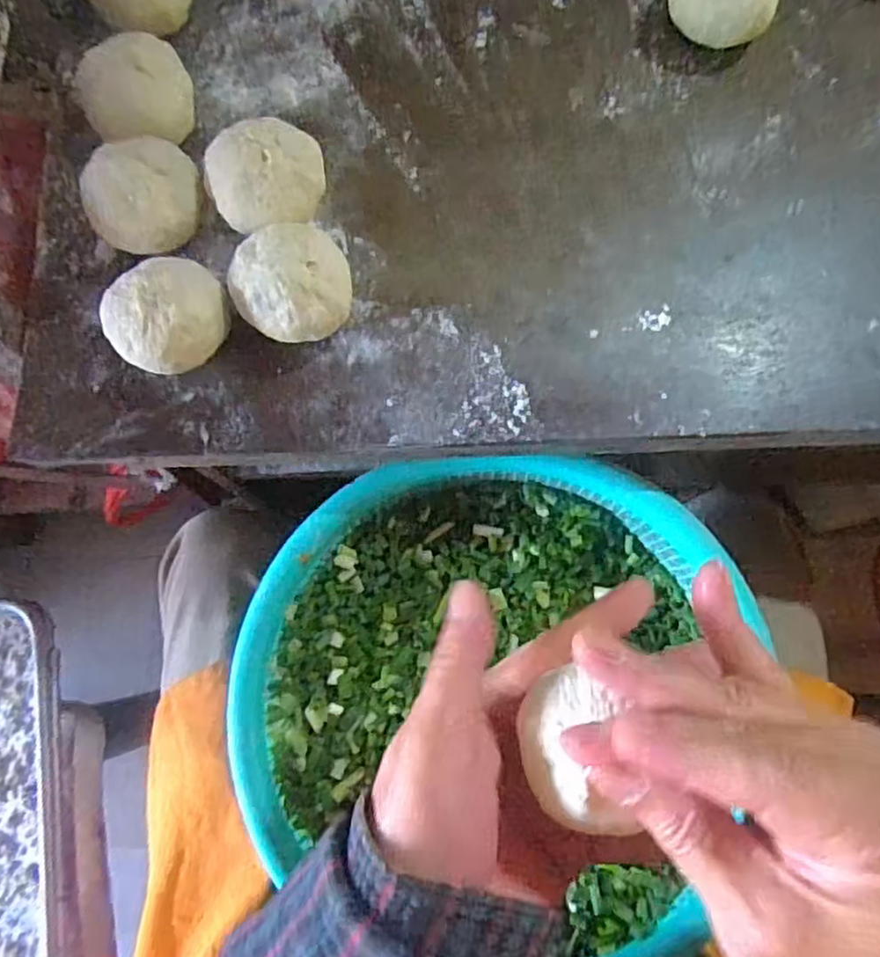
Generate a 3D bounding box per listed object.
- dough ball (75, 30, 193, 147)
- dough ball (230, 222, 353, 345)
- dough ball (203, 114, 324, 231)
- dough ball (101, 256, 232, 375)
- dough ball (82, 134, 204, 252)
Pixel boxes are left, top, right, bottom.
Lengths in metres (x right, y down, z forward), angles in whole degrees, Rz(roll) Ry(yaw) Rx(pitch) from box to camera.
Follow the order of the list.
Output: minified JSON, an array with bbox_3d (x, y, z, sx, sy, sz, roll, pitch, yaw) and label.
[{"bbox_3d":[-0.154,-0.199,0.348,0.051,0.046,0.048,0,77,1],"label":"dough ball"},{"bbox_3d":[-0.071,-0.092,0.324,0.055,0.044,0.053,0,77,1],"label":"dough ball"},{"bbox_3d":[-0.085,-0.148,0.336,0.056,0.045,0.048,-27,78,-5],"label":"dough ball"},{"bbox_3d":[-0.131,-0.078,0.324,0.052,0.044,0.057,0,77,1],"label":"dough ball"},{"bbox_3d":[-0.148,-0.140,0.337,0.058,0.047,0.047,-30,79,-6],"label":"dough ball"}]

